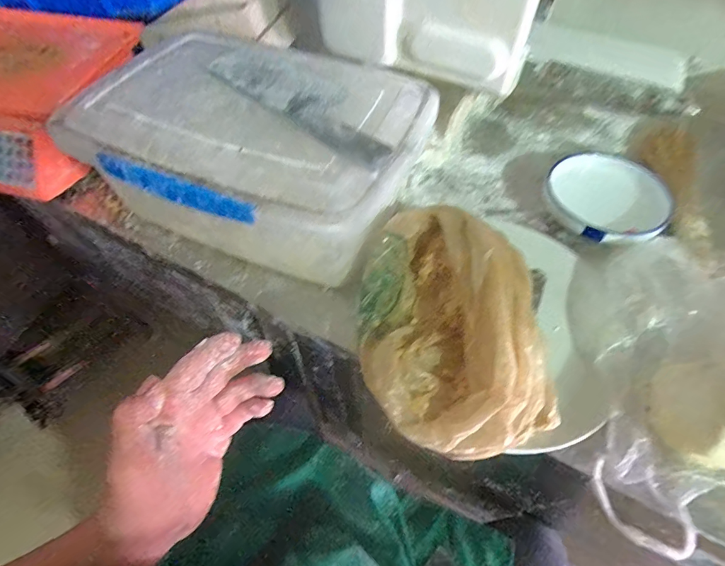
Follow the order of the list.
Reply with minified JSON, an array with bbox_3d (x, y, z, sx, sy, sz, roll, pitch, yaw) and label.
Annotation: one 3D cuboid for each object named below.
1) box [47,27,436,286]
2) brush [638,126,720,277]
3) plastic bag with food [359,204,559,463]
[{"bbox_3d":[-0.141,-0.169,0.507,0.417,0.166,0.275,16,59,12],"label":"box"},{"bbox_3d":[0.460,-0.121,0.565,0.068,0.049,0.283,12,58,9],"label":"brush"},{"bbox_3d":[0.086,0.045,0.408,0.169,0.087,0.245,-6,57,-2],"label":"plastic bag with food"}]

